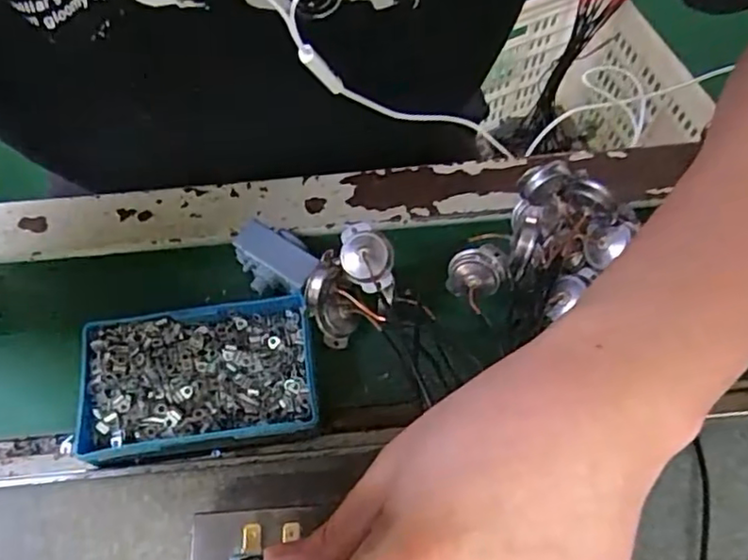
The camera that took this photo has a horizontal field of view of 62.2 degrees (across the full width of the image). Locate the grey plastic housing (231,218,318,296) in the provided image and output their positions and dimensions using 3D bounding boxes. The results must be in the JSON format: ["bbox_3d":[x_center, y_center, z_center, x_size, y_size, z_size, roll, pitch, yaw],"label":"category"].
[{"bbox_3d":[-0.055,-0.009,0.337,0.047,0.024,0.033,37,73,16],"label":"grey plastic housing"}]

